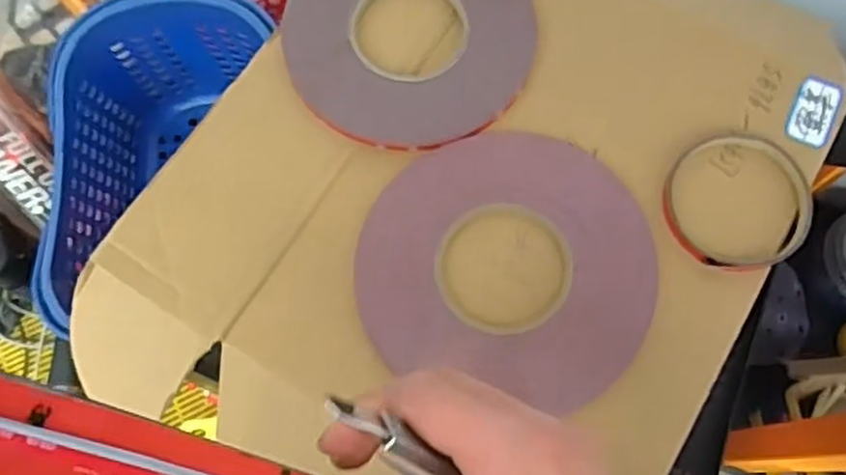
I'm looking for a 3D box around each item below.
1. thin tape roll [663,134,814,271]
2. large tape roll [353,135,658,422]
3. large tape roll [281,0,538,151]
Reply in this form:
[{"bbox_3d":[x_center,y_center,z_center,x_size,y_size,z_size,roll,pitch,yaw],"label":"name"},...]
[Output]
[{"bbox_3d":[0.198,-0.023,0.458,0.090,0.012,0.089,0,72,1],"label":"thin tape roll"},{"bbox_3d":[0.051,0.011,0.446,0.177,0.011,0.161,13,73,5],"label":"large tape roll"},{"bbox_3d":[-0.009,-0.139,0.489,0.163,0.012,0.161,0,72,1],"label":"large tape roll"}]

